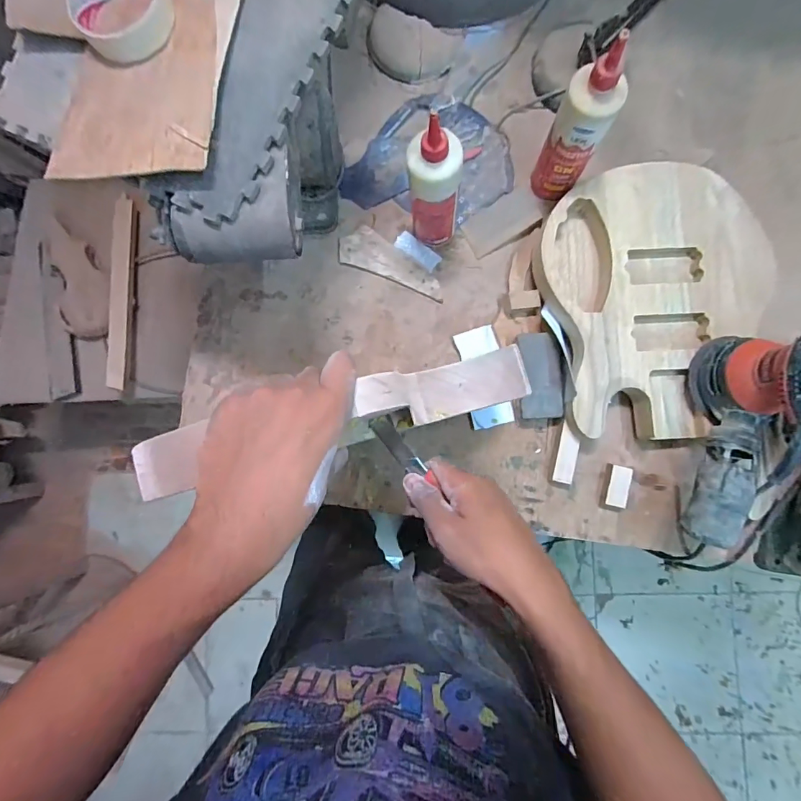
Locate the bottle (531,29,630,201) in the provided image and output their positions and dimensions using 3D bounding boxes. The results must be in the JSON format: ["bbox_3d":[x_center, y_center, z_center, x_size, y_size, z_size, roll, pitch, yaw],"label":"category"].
[{"bbox_3d":[0.221,-0.336,0.544,0.064,0.217,0.054,26,88,4],"label":"bottle"}]

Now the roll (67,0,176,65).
[{"bbox_3d":[-0.253,-0.355,0.388,0.088,0.022,0.087,0,87,3],"label":"roll"}]

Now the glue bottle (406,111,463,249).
[{"bbox_3d":[0.043,-0.262,0.552,0.062,0.218,0.052,1,87,3],"label":"glue bottle"}]

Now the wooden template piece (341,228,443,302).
[{"bbox_3d":[-0.010,-0.215,0.662,0.172,0.010,0.065,22,88,4],"label":"wooden template piece"}]

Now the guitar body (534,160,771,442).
[{"bbox_3d":[0.364,-0.141,0.602,0.311,0.043,0.377,-14,86,2],"label":"guitar body"}]

